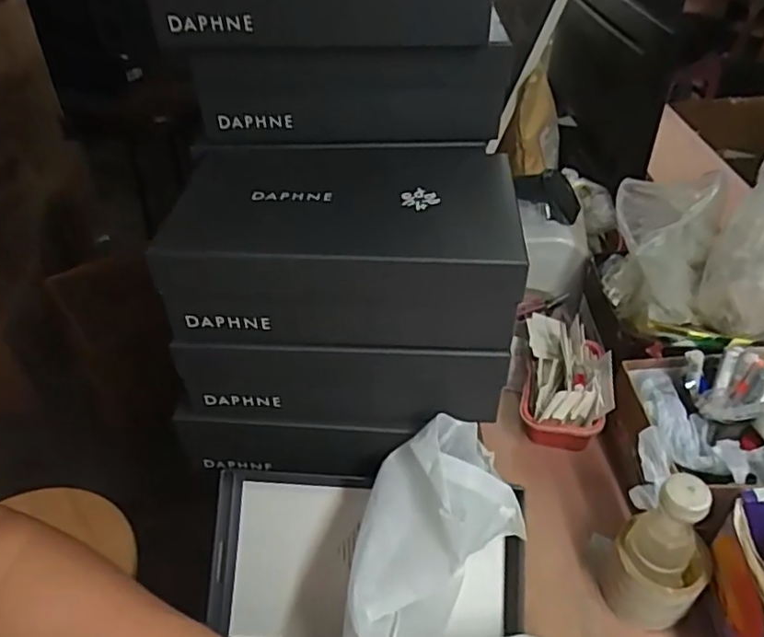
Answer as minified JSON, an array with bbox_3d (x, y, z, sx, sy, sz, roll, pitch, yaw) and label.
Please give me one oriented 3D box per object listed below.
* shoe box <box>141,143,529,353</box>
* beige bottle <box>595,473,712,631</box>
[{"bbox_3d":[-0.032,-0.075,0.585,0.288,0.104,0.194,0,41,3],"label":"shoe box"},{"bbox_3d":[0.268,0.228,0.609,0.090,0.202,0.062,19,45,23],"label":"beige bottle"}]

